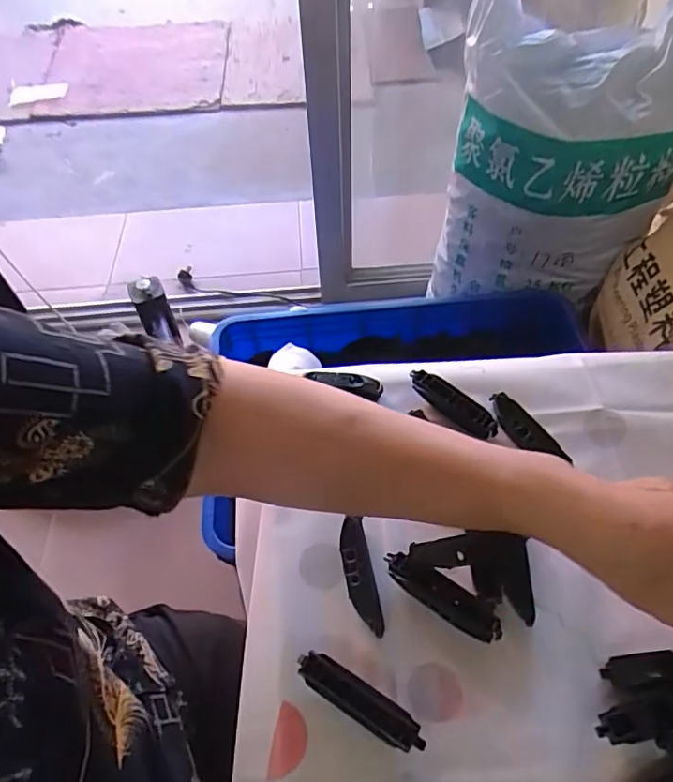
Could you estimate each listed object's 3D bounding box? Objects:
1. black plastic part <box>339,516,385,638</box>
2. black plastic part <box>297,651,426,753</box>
[{"bbox_3d":[0.016,0.125,0.370,0.019,0.018,0.073,-10,54,-4],"label":"black plastic part"},{"bbox_3d":[0.013,0.184,0.326,0.080,0.020,0.020,25,59,20],"label":"black plastic part"}]

